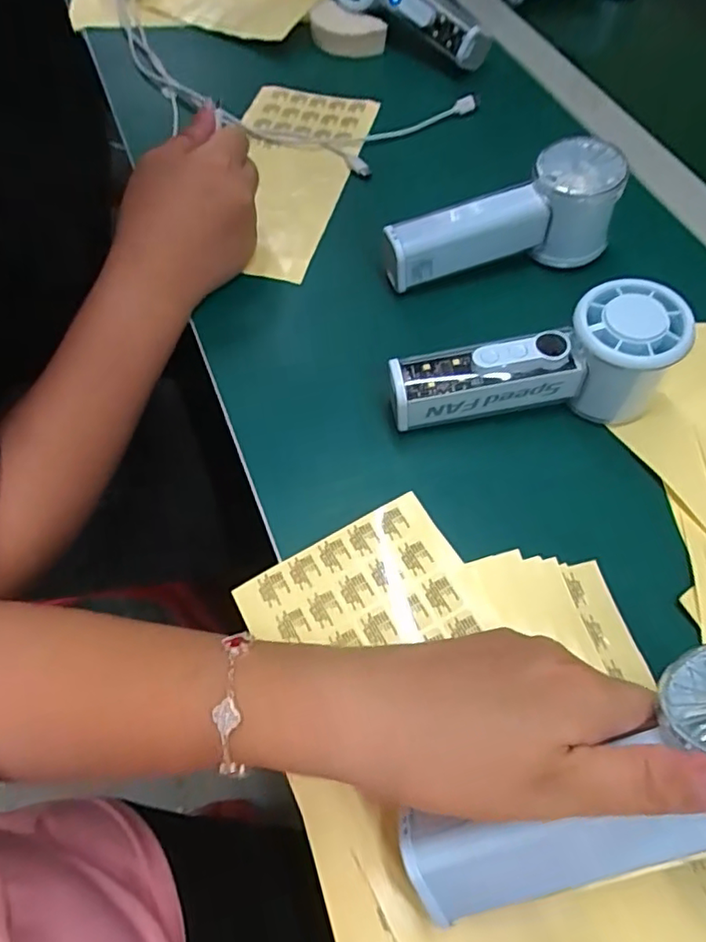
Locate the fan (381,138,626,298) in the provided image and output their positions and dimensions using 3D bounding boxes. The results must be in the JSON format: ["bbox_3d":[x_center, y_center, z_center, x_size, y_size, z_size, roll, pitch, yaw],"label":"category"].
[{"bbox_3d":[0.094,-0.158,0.380,0.152,0.065,0.042,-11,62,-8],"label":"fan"}]

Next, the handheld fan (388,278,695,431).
[{"bbox_3d":[0.095,-0.059,0.319,0.149,0.055,0.049,-1,61,-3],"label":"handheld fan"}]

